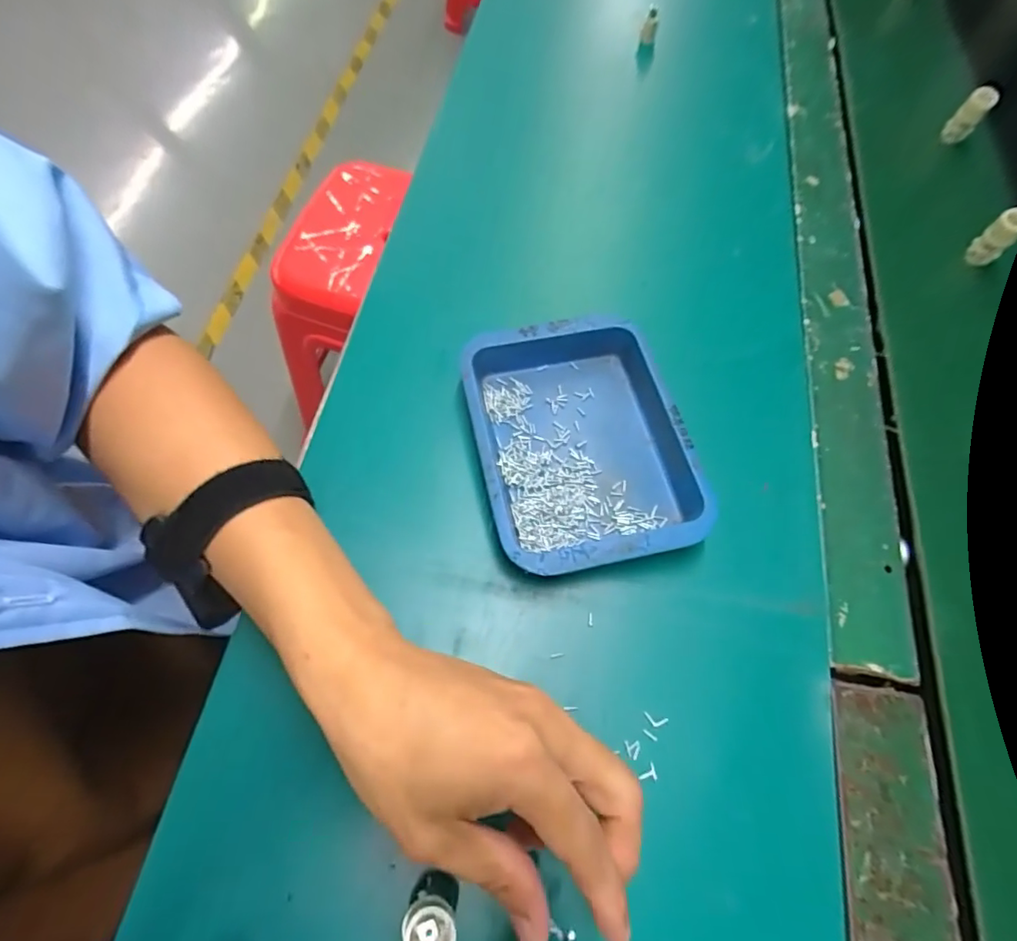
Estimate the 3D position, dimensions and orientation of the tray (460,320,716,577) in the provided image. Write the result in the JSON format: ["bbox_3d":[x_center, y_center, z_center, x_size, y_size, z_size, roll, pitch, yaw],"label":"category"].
[{"bbox_3d":[0.041,-0.018,0.326,0.117,0.028,0.153,-12,65,-7],"label":"tray"}]

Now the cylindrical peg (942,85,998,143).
[{"bbox_3d":[0.406,-0.313,0.487,0.022,0.049,0.015,40,67,13],"label":"cylindrical peg"}]

